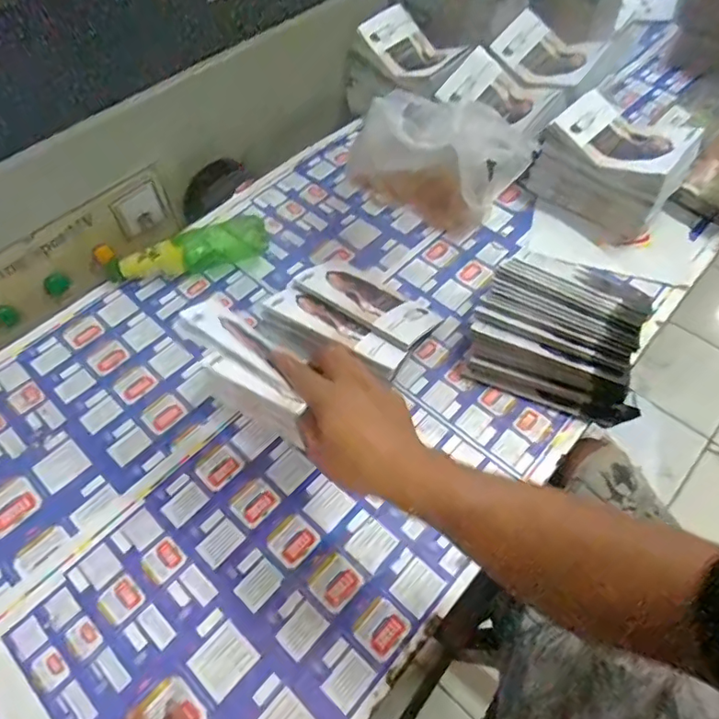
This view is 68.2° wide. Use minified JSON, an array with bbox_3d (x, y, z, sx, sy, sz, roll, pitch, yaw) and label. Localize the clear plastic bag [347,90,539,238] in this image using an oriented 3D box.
[{"bbox_3d":[0.102,-0.268,0.718,0.172,0.201,0.196,-27,59,-16],"label":"clear plastic bag"}]

